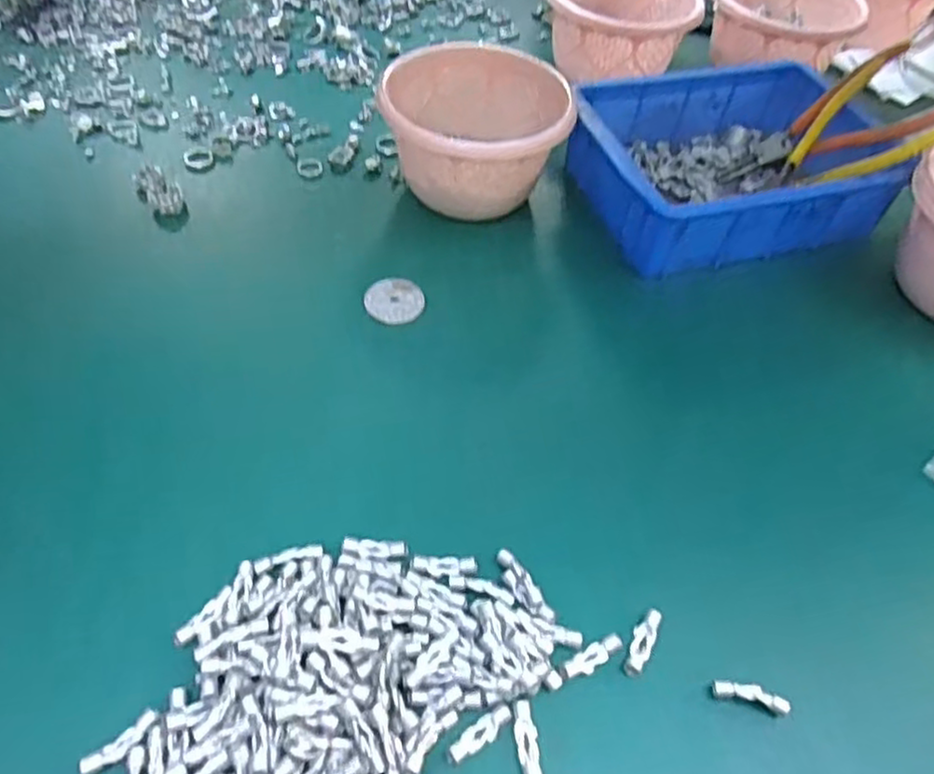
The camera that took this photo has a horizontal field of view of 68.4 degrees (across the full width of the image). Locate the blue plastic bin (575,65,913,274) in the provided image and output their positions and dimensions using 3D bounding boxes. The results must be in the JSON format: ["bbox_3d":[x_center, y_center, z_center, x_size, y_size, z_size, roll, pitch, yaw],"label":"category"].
[{"bbox_3d":[0.216,-0.185,0.580,0.247,0.080,0.177,-11,54,-14],"label":"blue plastic bin"}]

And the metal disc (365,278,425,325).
[{"bbox_3d":[-0.052,-0.062,0.497,0.041,0.004,0.043,3,52,-3],"label":"metal disc"}]

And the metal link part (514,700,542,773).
[{"bbox_3d":[0.029,0.166,0.321,0.010,0.004,0.035,-6,53,-10],"label":"metal link part"}]

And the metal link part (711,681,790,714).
[{"bbox_3d":[0.141,0.153,0.342,0.037,0.009,0.009,13,52,5],"label":"metal link part"}]

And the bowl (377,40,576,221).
[{"bbox_3d":[0.007,-0.196,0.547,0.135,0.086,0.127,3,52,-3],"label":"bowl"}]

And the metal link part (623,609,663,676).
[{"bbox_3d":[0.091,0.131,0.356,0.011,0.005,0.036,29,55,17],"label":"metal link part"}]

